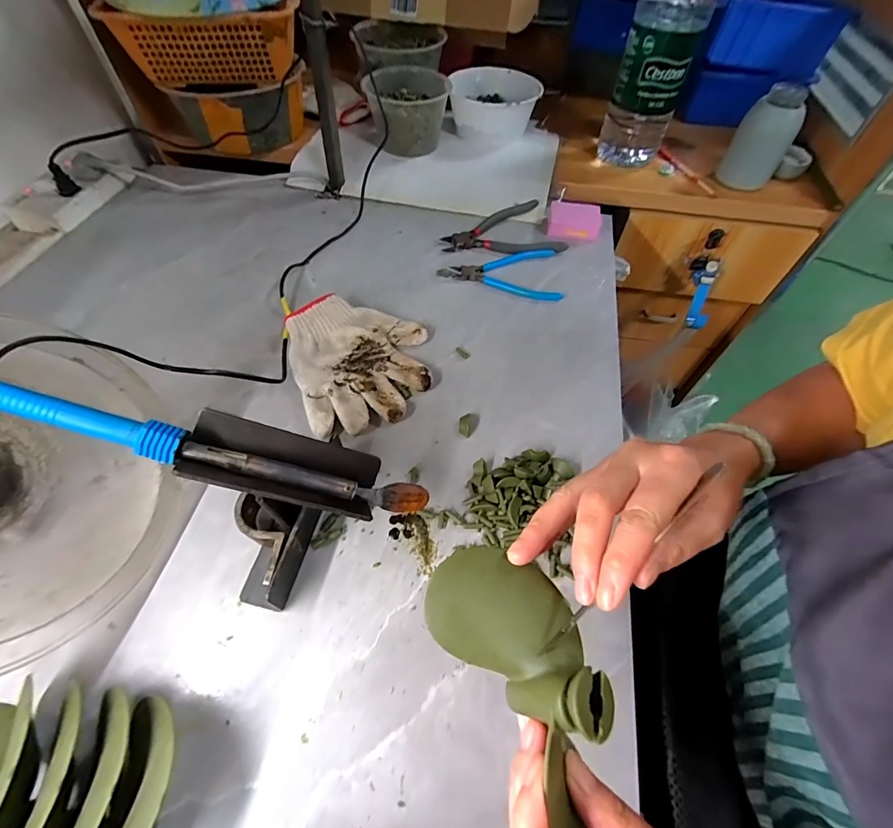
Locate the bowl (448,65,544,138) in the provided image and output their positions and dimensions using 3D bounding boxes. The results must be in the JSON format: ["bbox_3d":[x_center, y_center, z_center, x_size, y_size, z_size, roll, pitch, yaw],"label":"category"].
[{"bbox_3d":[0.086,-0.545,0.730,0.149,0.071,0.160,1,56,-1],"label":"bowl"}]

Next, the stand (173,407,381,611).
[{"bbox_3d":[-0.117,0.078,0.309,0.119,0.119,0.105,2,56,1],"label":"stand"}]

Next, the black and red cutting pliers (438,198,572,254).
[{"bbox_3d":[0.076,-0.265,0.599,0.165,0.014,0.109,-11,56,-7],"label":"black and red cutting pliers"}]

